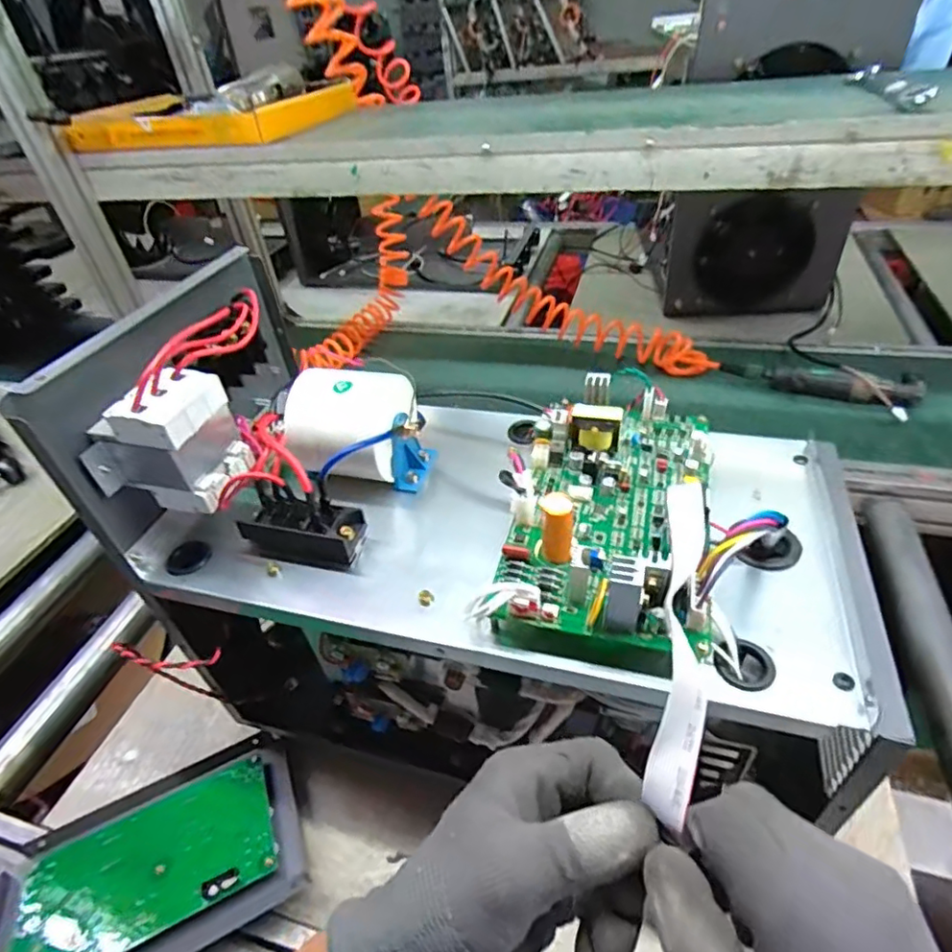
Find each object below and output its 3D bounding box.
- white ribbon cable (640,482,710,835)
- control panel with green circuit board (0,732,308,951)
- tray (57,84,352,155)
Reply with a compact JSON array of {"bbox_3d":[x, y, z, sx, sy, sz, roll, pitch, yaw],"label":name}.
[{"bbox_3d":[0.095,0.066,0.262,0.020,0.024,0.163,7,51,16],"label":"white ribbon cable"},{"bbox_3d":[-0.260,0.311,0.454,0.230,0.033,0.150,-22,43,-16],"label":"control panel with green circuit board"},{"bbox_3d":[-0.372,-0.493,0.789,0.307,0.041,0.236,12,45,21],"label":"tray"}]

